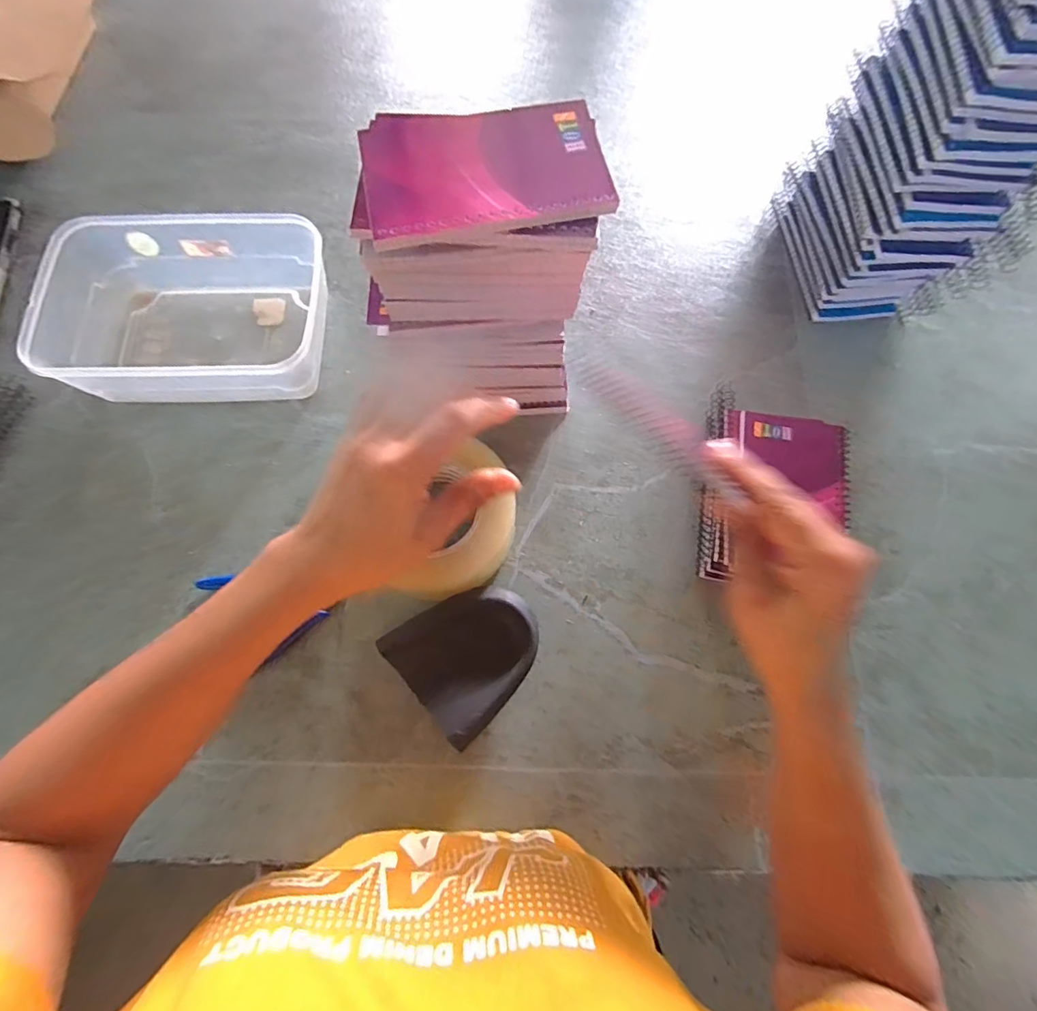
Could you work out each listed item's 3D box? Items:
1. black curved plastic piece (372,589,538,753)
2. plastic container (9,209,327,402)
[{"bbox_3d":[-0.037,0.112,0.399,0.109,0.038,0.096,-39,76,-12],"label":"black curved plastic piece"},{"bbox_3d":[-0.290,-0.174,0.469,0.239,0.078,0.158,-3,71,-1],"label":"plastic container"}]

